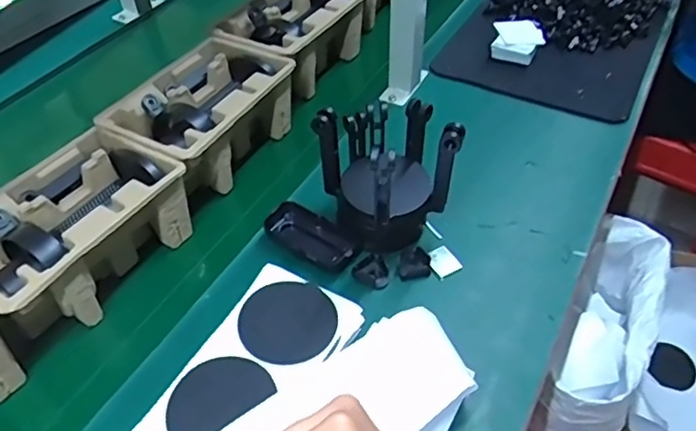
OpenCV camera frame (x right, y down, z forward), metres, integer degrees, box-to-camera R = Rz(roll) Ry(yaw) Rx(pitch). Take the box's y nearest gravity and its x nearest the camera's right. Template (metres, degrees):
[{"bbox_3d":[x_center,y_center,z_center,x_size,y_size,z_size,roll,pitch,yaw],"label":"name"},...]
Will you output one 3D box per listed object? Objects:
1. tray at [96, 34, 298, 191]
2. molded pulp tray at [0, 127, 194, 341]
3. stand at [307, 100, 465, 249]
[{"bbox_3d":[-0.182,-0.120,0.744,0.150,0.101,0.227,21,50,23],"label":"tray"},{"bbox_3d":[-0.290,0.025,0.612,0.138,0.103,0.213,22,51,25],"label":"molded pulp tray"},{"bbox_3d":[0.046,-0.052,0.628,0.116,0.152,0.138,-27,49,-21],"label":"stand"}]

